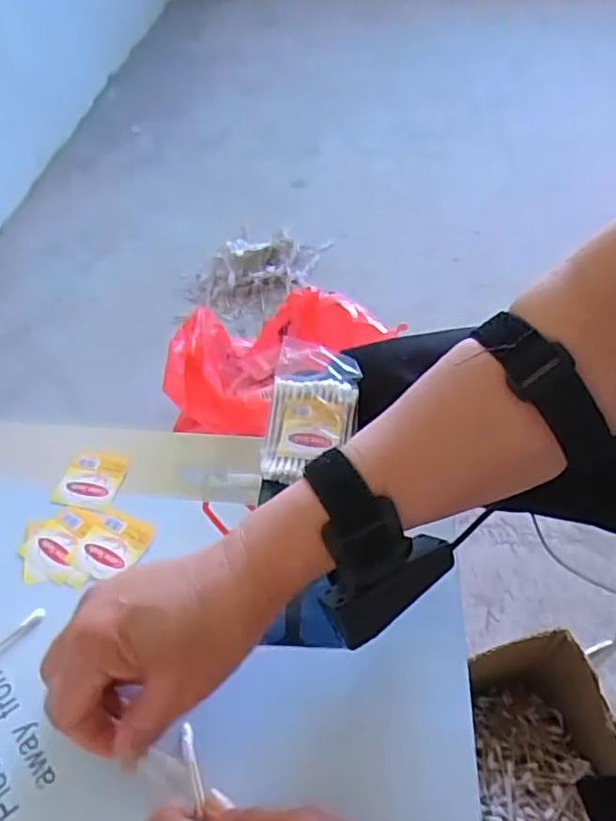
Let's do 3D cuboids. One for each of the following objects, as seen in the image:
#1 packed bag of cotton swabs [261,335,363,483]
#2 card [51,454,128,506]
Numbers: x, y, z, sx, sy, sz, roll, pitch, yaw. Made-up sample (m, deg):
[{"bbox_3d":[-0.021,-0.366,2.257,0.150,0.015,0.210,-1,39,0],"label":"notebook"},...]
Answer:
[{"bbox_3d":[0.003,-0.001,0.434,0.061,0.020,0.108,8,61,5],"label":"packed bag of cotton swabs"},{"bbox_3d":[-0.146,0.046,0.417,0.043,0.004,0.040,4,47,4],"label":"card"}]

